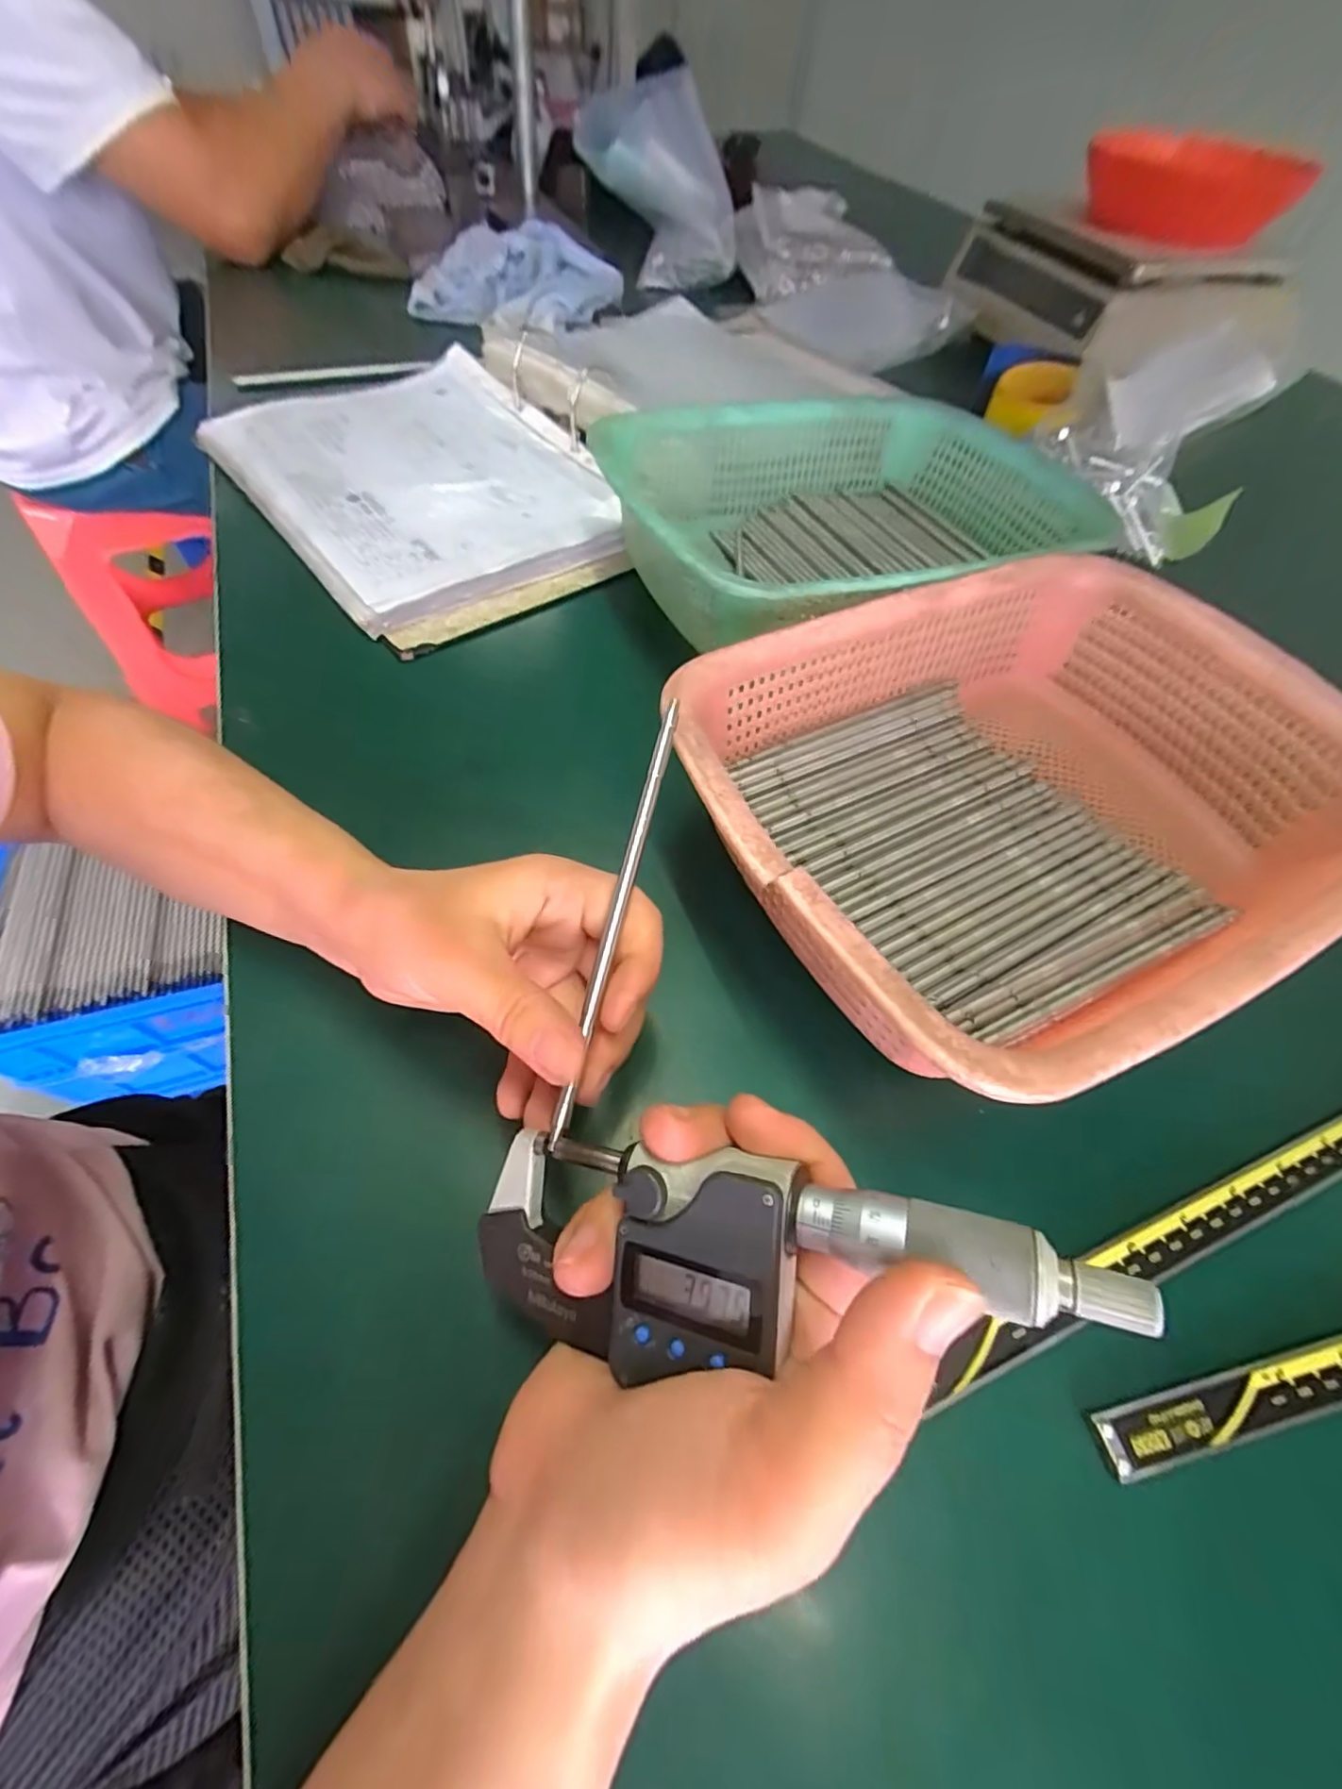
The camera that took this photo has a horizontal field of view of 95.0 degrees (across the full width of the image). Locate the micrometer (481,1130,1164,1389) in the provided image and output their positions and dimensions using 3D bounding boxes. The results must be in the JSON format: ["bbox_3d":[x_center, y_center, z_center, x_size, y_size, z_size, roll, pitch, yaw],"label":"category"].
[{"bbox_3d":[0.016,0.084,0.147,0.156,0.027,0.048,-12,54,24],"label":"micrometer"}]

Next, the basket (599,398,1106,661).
[{"bbox_3d":[0.104,-0.238,0.397,0.286,0.073,0.225,-23,62,-17],"label":"basket"}]

